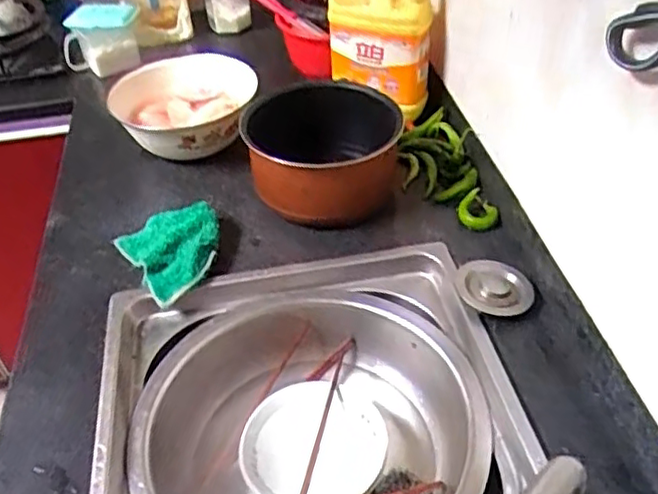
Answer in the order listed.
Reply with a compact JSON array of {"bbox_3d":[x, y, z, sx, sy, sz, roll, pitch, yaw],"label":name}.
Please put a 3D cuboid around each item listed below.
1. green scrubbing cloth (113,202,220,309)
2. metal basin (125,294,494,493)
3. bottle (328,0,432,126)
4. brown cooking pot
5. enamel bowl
[{"bbox_3d":[-0.187,-0.003,0.792,0.115,0.040,0.133,-26,46,-22],"label":"green scrubbing cloth"},{"bbox_3d":[-0.020,0.202,0.676,0.323,0.102,0.342,-2,42,2],"label":"metal basin"},{"bbox_3d":[0.083,-0.322,0.970,0.155,0.190,0.125,22,48,27],"label":"bottle"},{"bbox_3d":[-0.003,-0.127,0.882,0.204,0.124,0.229,-6,42,-1],"label":"brown cooking pot"},{"bbox_3d":[-0.215,-0.213,0.981,0.206,0.073,0.208,-23,45,-20],"label":"enamel bowl"}]

